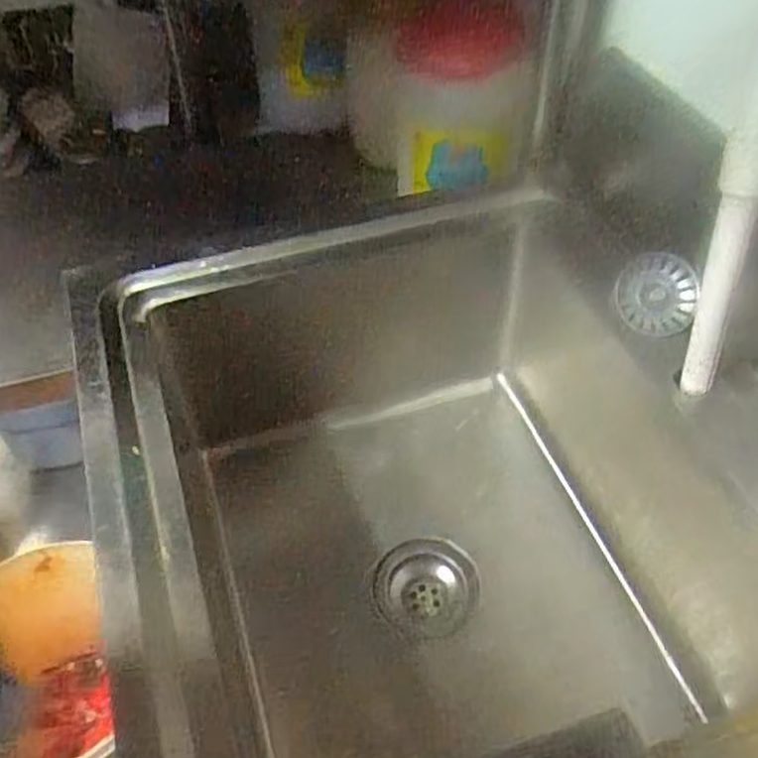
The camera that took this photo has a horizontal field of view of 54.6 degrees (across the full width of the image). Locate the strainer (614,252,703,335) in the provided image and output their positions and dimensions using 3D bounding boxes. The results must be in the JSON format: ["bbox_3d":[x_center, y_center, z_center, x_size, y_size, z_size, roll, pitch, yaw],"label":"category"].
[{"bbox_3d":[0.261,-0.079,0.686,0.078,0.075,0.017,7,9,-6],"label":"strainer"}]

